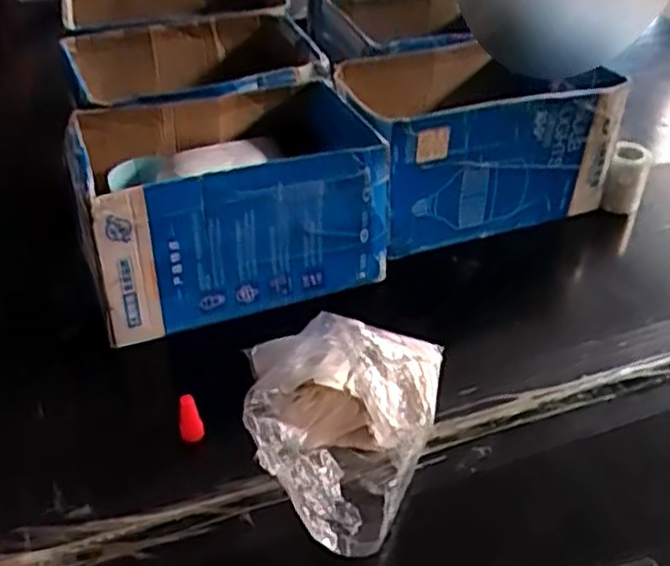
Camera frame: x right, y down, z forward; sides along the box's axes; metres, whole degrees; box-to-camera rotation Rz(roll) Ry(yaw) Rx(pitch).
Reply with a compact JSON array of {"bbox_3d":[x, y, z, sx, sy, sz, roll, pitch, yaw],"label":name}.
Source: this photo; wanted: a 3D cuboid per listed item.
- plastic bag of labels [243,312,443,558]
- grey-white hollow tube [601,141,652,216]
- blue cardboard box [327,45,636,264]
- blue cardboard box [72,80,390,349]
[{"bbox_3d":[0.006,0.103,0.589,0.157,0.079,0.190,0,35,3],"label":"plastic bag of labels"},{"bbox_3d":[0.327,-0.113,0.865,0.039,0.073,0.045,17,41,22],"label":"grey-white hollow tube"},{"bbox_3d":[0.145,-0.161,0.848,0.275,0.144,0.184,-16,40,-19],"label":"blue cardboard box"},{"bbox_3d":[-0.104,-0.083,0.751,0.288,0.146,0.197,-11,39,-13],"label":"blue cardboard box"}]

